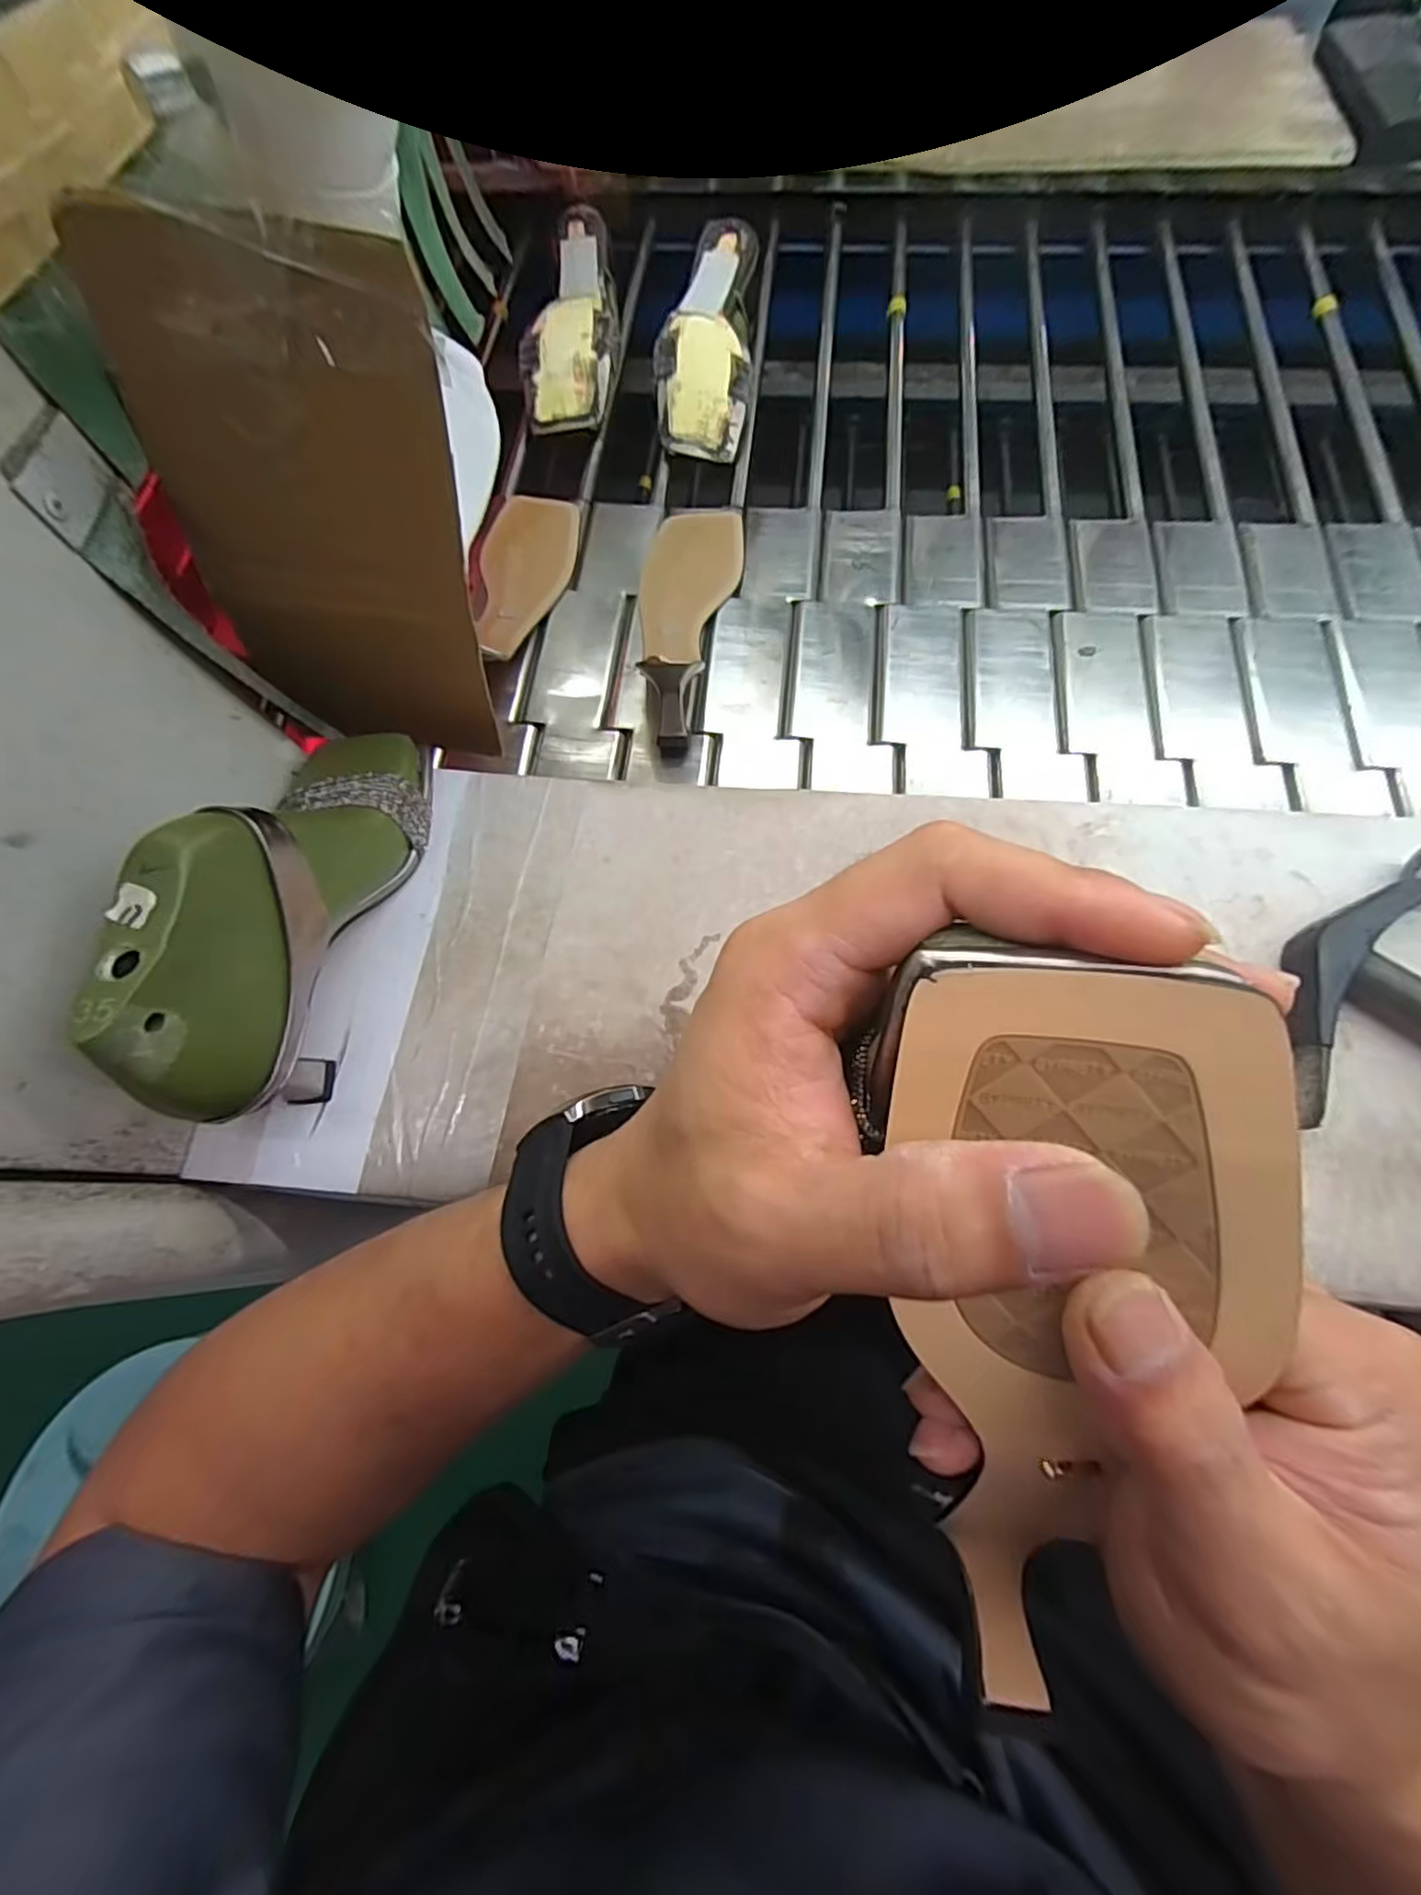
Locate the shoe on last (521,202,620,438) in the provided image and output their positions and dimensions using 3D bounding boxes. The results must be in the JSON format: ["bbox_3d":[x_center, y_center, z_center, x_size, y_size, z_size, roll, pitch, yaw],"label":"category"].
[{"bbox_3d":[-0.120,-0.552,0.600,0.083,0.054,0.210,-2,71,2],"label":"shoe on last"}]

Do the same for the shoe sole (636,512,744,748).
[{"bbox_3d":[-0.022,-0.255,0.494,0.075,0.051,0.227,6,72,4],"label":"shoe sole"}]

